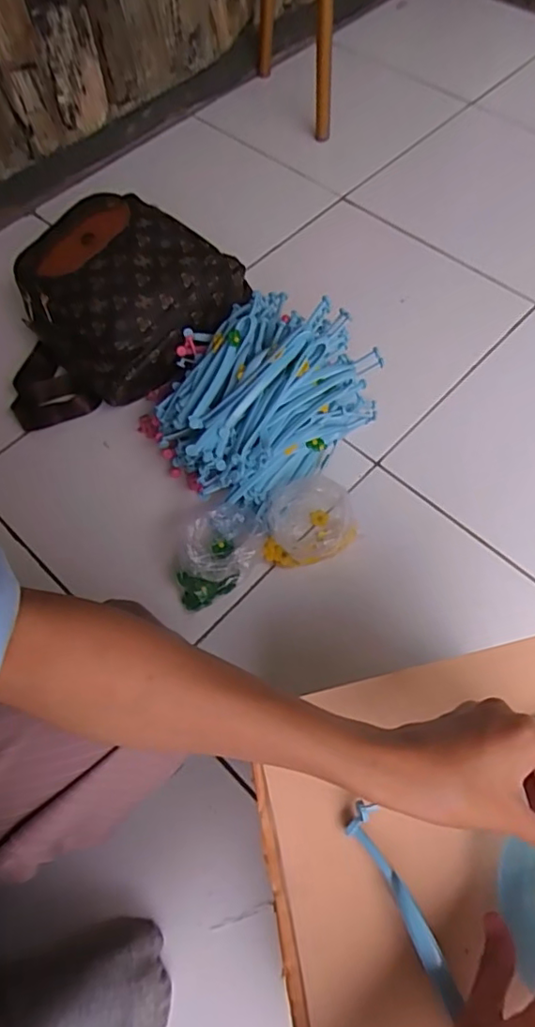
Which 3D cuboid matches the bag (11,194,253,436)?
[{"bbox_3d":[-0.230,-0.299,0.792,0.354,0.148,0.270,-28,66,-12],"label":"bag"}]

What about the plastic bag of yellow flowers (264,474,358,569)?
[{"bbox_3d":[0.050,0.013,0.683,0.106,0.089,0.096,1,63,3],"label":"plastic bag of yellow flowers"}]

